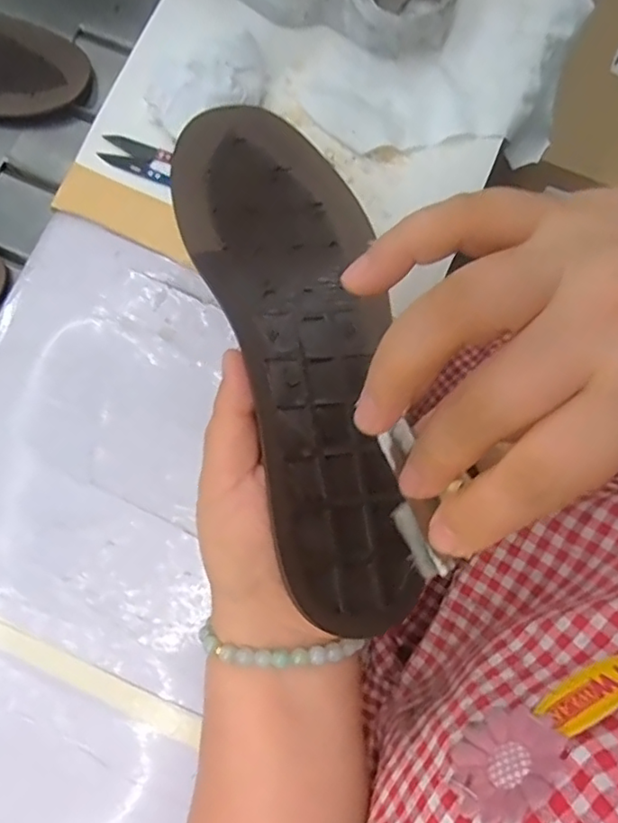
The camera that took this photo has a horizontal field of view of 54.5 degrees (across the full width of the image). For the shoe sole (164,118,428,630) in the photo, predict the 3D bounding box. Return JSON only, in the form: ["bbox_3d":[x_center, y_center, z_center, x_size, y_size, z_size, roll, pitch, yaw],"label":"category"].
[{"bbox_3d":[-0.004,-0.037,0.266,0.080,0.024,0.250,-13,72,-2],"label":"shoe sole"}]

